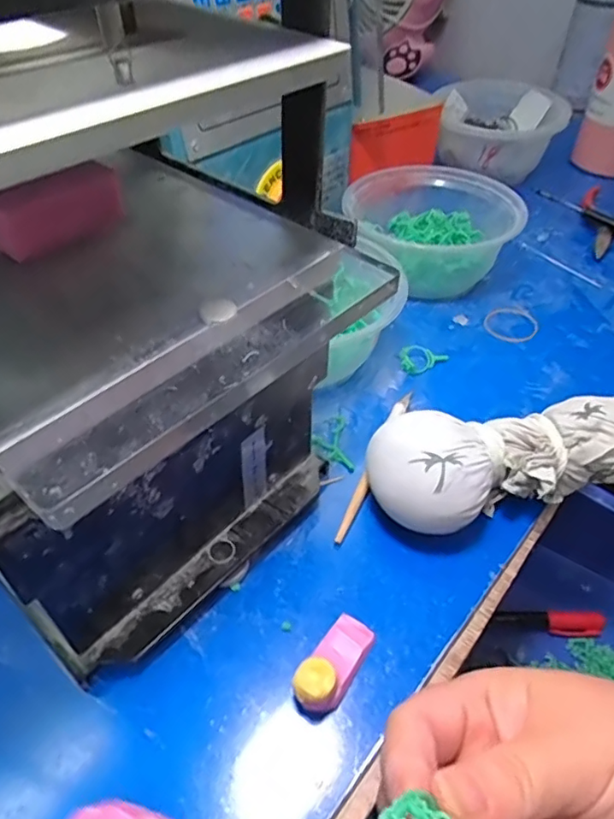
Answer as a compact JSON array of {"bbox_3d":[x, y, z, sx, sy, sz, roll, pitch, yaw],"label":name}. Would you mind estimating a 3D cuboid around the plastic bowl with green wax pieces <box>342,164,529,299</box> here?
[{"bbox_3d":[0.098,-0.140,0.455,0.120,0.062,0.124,1,45,-1],"label":"plastic bowl with green wax pieces"}]

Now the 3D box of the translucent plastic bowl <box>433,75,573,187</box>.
[{"bbox_3d":[0.200,-0.298,0.596,0.133,0.064,0.126,14,47,11],"label":"translucent plastic bowl"}]

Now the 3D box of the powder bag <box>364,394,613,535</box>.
[{"bbox_3d":[0.110,0.030,0.297,0.156,0.053,0.059,-4,46,-6],"label":"powder bag"}]

